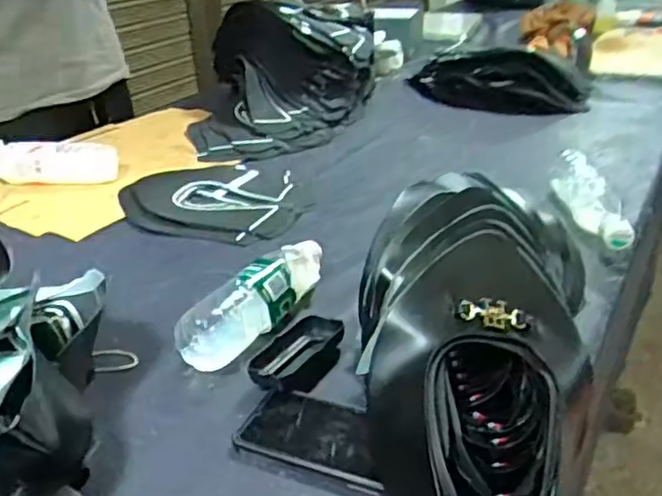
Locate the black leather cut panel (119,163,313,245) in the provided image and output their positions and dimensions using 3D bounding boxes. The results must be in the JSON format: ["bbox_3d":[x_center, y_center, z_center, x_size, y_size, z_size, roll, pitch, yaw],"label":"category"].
[{"bbox_3d":[-0.176,-0.082,1.036,0.299,0.015,0.252,8,29,20],"label":"black leather cut panel"}]

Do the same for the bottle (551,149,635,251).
[{"bbox_3d":[0.342,-0.069,0.884,0.052,0.054,0.240,0,28,4],"label":"bottle"}]

